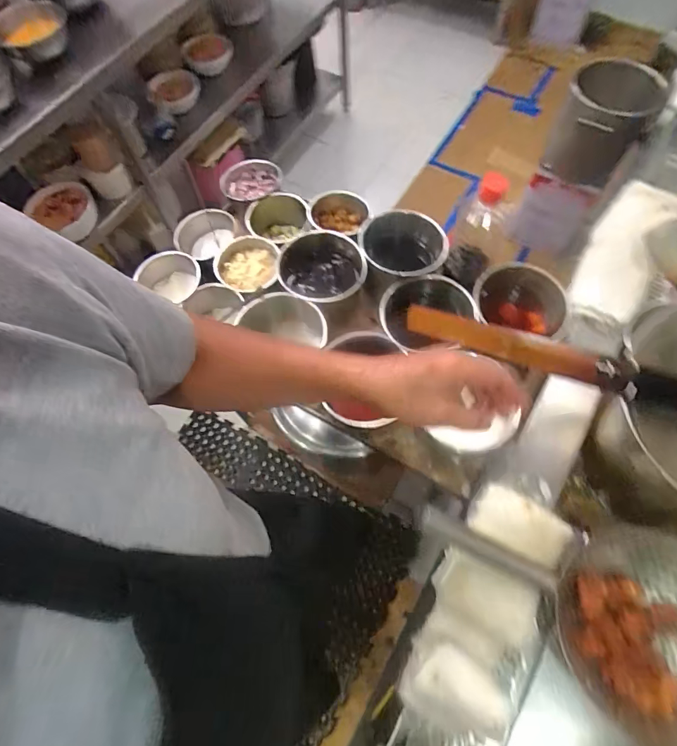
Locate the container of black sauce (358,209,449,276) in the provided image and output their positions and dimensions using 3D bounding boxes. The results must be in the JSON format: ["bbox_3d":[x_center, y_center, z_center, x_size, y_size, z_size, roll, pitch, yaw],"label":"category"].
[{"bbox_3d":[0.116,-0.214,0.802,0.149,0.108,0.143,0,67,3],"label":"container of black sauce"}]

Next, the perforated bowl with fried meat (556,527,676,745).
[{"bbox_3d":[0.390,0.316,0.541,0.209,0.070,0.214,-2,58,8],"label":"perforated bowl with fried meat"}]

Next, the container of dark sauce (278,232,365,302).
[{"bbox_3d":[-0.033,-0.178,0.771,0.153,0.089,0.152,17,69,10],"label":"container of dark sauce"}]

